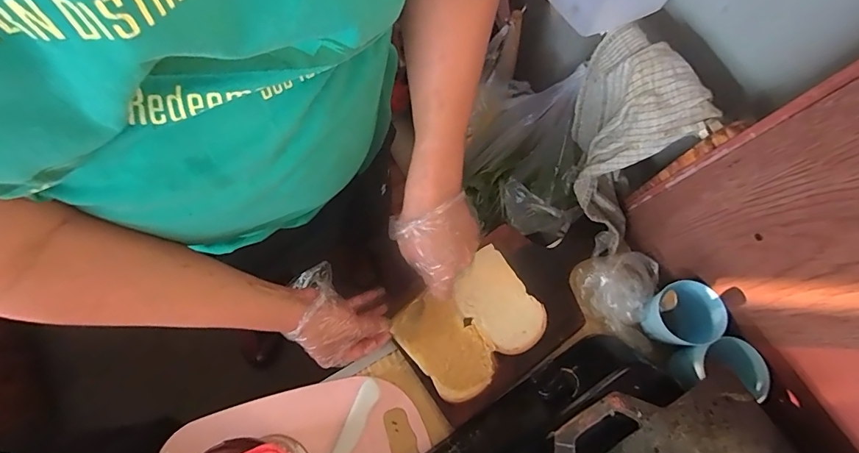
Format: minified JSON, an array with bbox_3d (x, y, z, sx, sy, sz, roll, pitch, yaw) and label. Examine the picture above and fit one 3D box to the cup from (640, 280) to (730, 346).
[{"bbox_3d":[0.307,0.110,0.520,0.073,0.084,0.073,0,73,-1],"label":"cup"}]

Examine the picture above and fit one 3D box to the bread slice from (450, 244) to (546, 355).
[{"bbox_3d":[0.089,0.101,0.550,0.086,0.009,0.130,-35,77,-11],"label":"bread slice"}]

